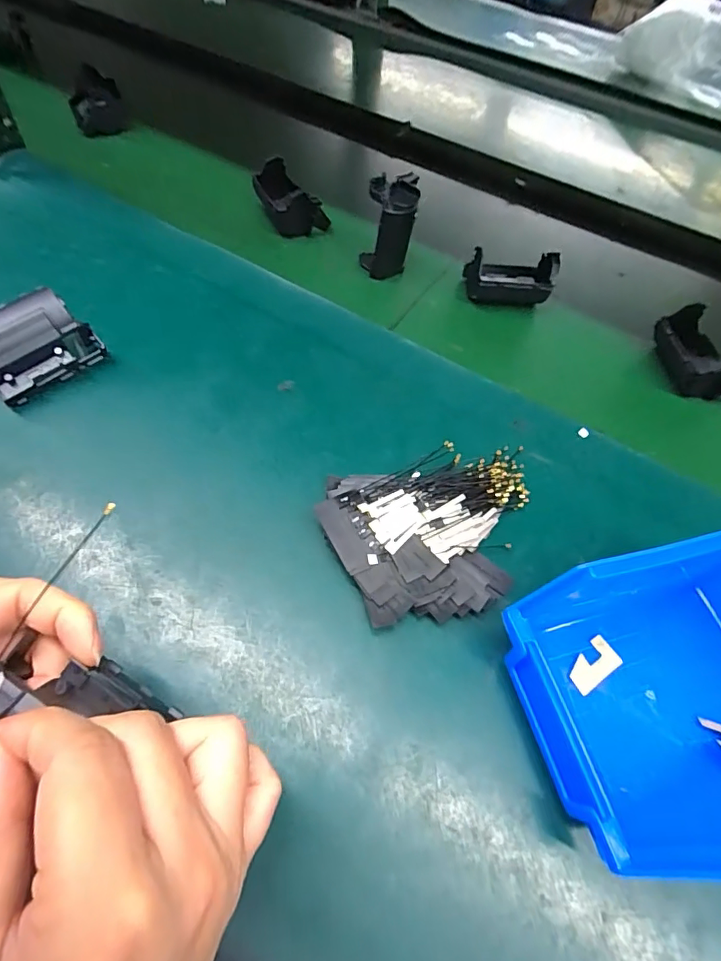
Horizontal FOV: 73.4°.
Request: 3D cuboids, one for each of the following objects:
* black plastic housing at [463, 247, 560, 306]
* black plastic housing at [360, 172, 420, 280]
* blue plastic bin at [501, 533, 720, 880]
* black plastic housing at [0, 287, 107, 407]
[{"bbox_3d":[0.128,-0.175,0.420,0.073,0.041,0.055,1,59,-4],"label":"black plastic housing"},{"bbox_3d":[0.024,-0.209,0.405,0.040,0.074,0.033,8,59,0],"label":"black plastic housing"},{"bbox_3d":[0.153,0.090,0.220,0.149,0.073,0.105,-11,61,-11],"label":"blue plastic bin"},{"bbox_3d":[-0.210,-0.087,0.313,0.070,0.045,0.043,-36,68,-23],"label":"black plastic housing"}]

